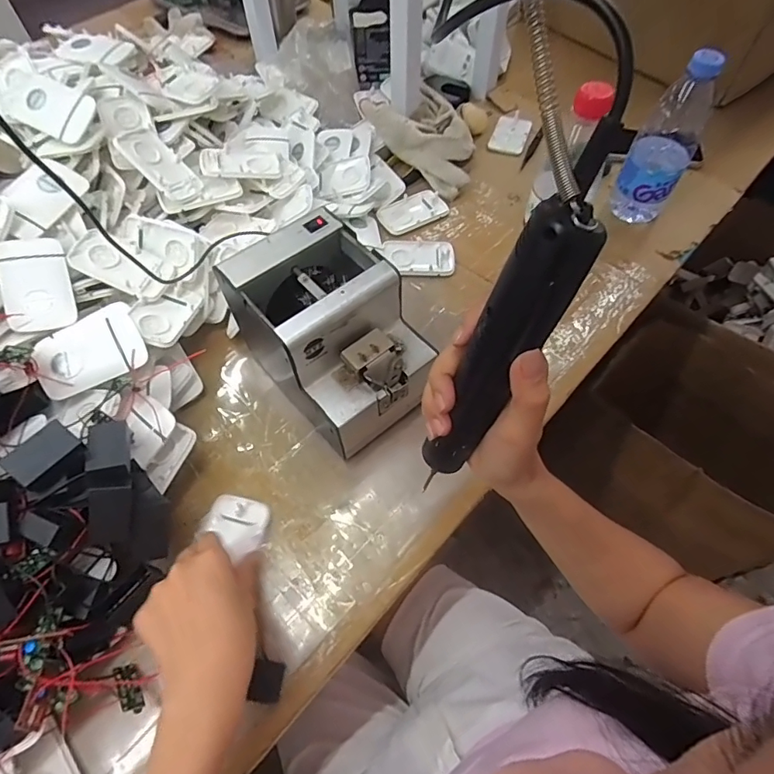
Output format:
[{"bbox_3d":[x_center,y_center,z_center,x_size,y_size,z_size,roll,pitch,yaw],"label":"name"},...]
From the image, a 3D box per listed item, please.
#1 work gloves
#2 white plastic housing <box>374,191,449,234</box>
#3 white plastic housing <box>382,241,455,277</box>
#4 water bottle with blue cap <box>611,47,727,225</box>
[{"bbox_3d":[0.077,-0.379,0.706,0.148,0.069,0.175,-39,67,-20],"label":"work gloves"},{"bbox_3d":[0.036,-0.245,0.670,0.094,0.009,0.055,-27,63,-14],"label":"white plastic housing"},{"bbox_3d":[0.042,-0.171,0.625,0.092,0.009,0.056,2,60,2],"label":"white plastic housing"},{"bbox_3d":[0.338,-0.292,0.588,0.070,0.196,0.058,28,64,16],"label":"water bottle with blue cap"}]

